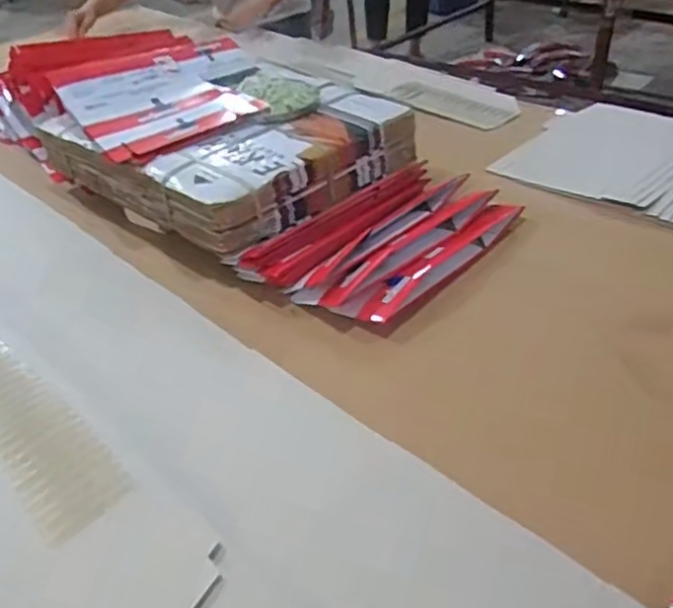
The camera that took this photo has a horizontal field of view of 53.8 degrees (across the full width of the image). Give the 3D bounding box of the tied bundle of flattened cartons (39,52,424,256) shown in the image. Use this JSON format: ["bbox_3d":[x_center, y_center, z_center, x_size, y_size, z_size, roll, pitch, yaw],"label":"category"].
[{"bbox_3d":[-0.195,-0.295,1.133,0.508,0.116,0.421,26,46,34],"label":"tied bundle of flattened cartons"}]

